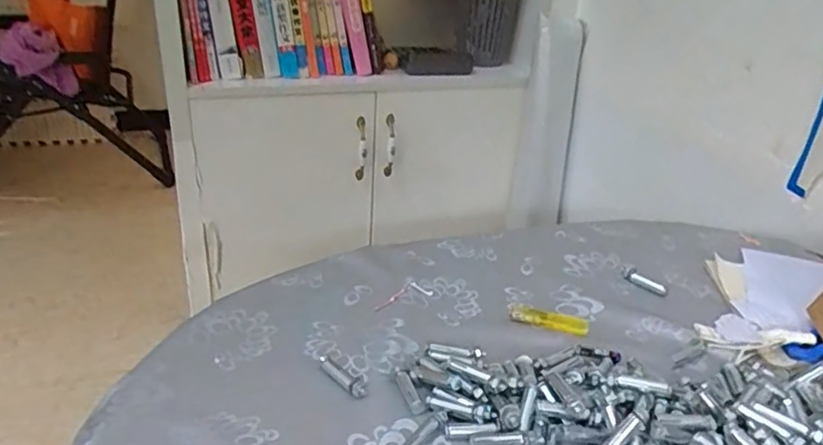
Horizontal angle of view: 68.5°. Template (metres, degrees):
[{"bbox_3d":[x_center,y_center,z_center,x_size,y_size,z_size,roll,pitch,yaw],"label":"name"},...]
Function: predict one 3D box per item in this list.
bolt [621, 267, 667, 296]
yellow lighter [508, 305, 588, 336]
[{"bbox_3d":[0.266,0.067,0.689,0.053,0.012,0.014,32,37,22],"label":"bolt"},{"bbox_3d":[0.140,0.099,0.616,0.077,0.012,0.021,9,29,11],"label":"yellow lighter"}]

